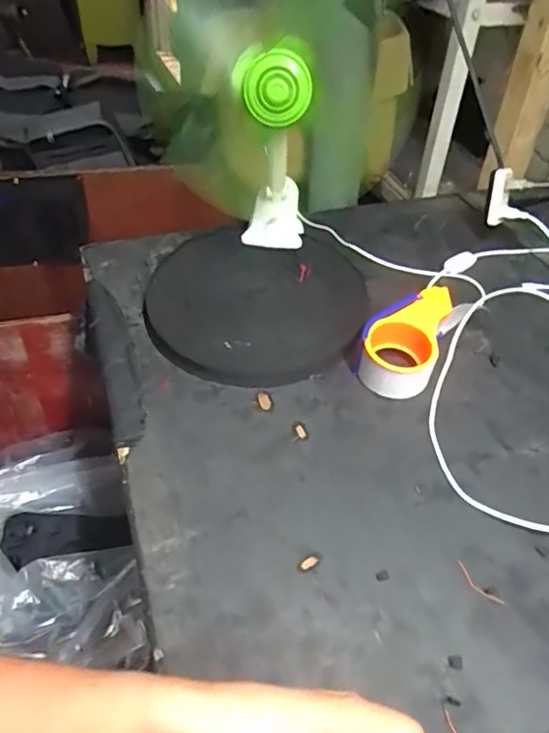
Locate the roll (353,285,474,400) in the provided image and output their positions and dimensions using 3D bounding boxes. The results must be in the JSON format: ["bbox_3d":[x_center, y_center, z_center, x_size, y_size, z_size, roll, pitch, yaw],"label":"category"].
[{"bbox_3d":[0.161,-0.035,0.631,0.086,0.057,0.162,28,49,25],"label":"roll"}]

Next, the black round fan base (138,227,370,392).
[{"bbox_3d":[-0.019,-0.087,0.689,0.260,0.045,0.264,1,43,-1],"label":"black round fan base"}]

